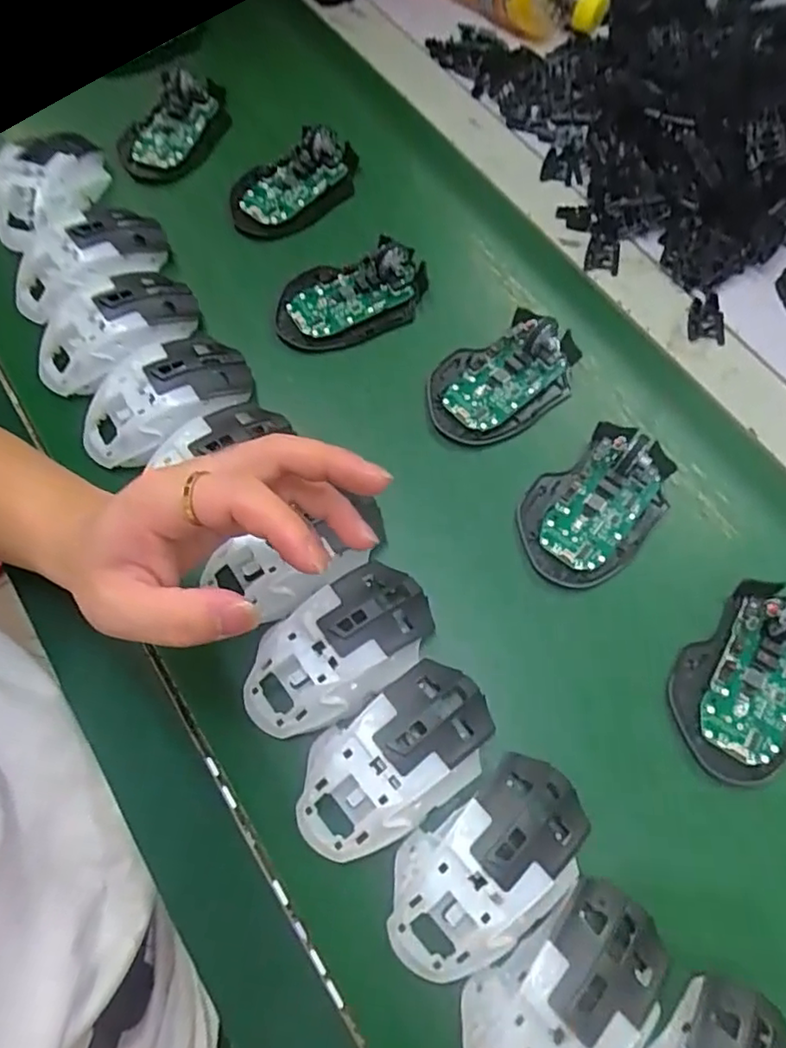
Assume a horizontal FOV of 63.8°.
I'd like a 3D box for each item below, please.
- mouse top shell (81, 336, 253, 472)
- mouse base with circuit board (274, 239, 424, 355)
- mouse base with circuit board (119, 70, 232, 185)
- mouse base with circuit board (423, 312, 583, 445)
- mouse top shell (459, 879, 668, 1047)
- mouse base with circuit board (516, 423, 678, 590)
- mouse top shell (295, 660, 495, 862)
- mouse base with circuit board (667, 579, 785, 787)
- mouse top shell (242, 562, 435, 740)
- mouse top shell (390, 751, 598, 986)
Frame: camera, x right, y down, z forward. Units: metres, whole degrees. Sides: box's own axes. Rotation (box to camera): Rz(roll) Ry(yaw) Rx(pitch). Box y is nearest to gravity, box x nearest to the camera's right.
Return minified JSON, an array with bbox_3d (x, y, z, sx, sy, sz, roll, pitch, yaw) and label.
[{"bbox_3d":[-0.149,-0.082,0.419,0.116,0.031,0.063,-36,73,-12],"label":"mouse top shell"},{"bbox_3d":[-0.030,-0.168,0.467,0.113,0.032,0.066,-20,71,-7],"label":"mouse base with circuit board"},{"bbox_3d":[-0.180,-0.334,0.531,0.067,0.027,0.107,29,73,11],"label":"mouse base with circuit board"},{"bbox_3d":[0.080,-0.107,0.439,0.118,0.029,0.073,-33,73,-11],"label":"mouse base with circuit board"},{"bbox_3d":[0.080,0.226,0.294,0.115,0.032,0.060,-37,73,-12],"label":"mouse top shell"},{"bbox_3d":[0.132,-0.013,0.403,0.115,0.022,0.072,-39,74,-13],"label":"mouse base with circuit board"},{"bbox_3d":[0.002,0.126,0.334,0.117,0.029,0.063,-37,73,-12],"label":"mouse top shell"},{"bbox_3d":[0.210,0.090,0.365,0.073,0.030,0.112,43,76,15],"label":"mouse base with circuit board"},{"bbox_3d":[-0.031,0.070,0.354,0.114,0.029,0.060,-33,73,-11],"label":"mouse top shell"},{"bbox_3d":[0.049,0.173,0.315,0.114,0.030,0.066,-36,73,-12],"label":"mouse top shell"}]

